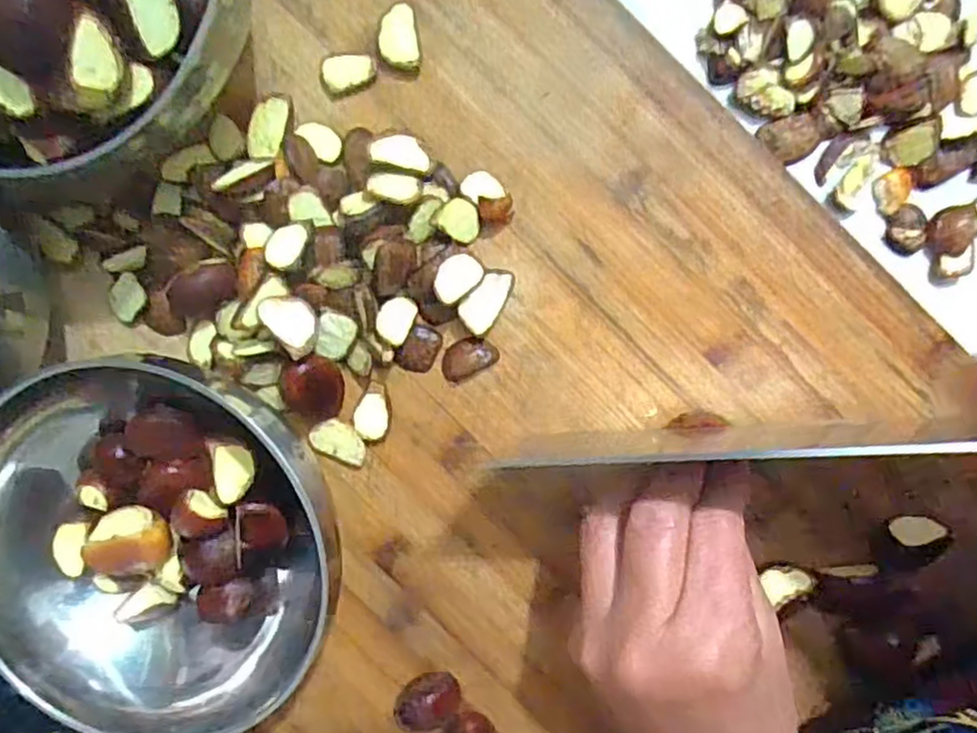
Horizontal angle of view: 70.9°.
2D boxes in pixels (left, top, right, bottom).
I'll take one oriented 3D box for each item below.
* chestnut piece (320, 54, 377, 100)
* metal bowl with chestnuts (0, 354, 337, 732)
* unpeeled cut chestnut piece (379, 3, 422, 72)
[{"bbox_3d":[-0.058,-0.121,0.282,0.023,0.004,0.016,-16,96,9],"label":"chestnut piece"},{"bbox_3d":[-0.137,0.070,0.286,0.137,0.064,0.141,15,100,3],"label":"metal bowl with chestnuts"},{"bbox_3d":[-0.036,-0.131,0.276,0.016,0.006,0.023,-8,97,8],"label":"unpeeled cut chestnut piece"}]

